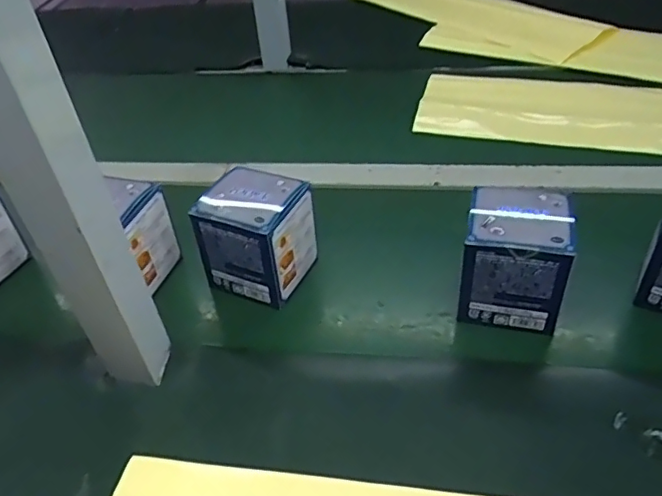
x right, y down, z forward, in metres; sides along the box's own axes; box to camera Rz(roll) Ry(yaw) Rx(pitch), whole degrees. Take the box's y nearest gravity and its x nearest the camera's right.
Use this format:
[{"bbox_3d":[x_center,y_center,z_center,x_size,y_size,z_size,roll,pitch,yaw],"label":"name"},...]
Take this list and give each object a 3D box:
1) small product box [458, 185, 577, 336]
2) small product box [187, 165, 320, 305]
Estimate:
[{"bbox_3d":[0.156,0.008,0.477,0.083,0.097,0.082,7,43,15],"label":"small product box"},{"bbox_3d":[-0.066,-0.012,0.521,0.083,0.099,0.084,15,46,23],"label":"small product box"}]

